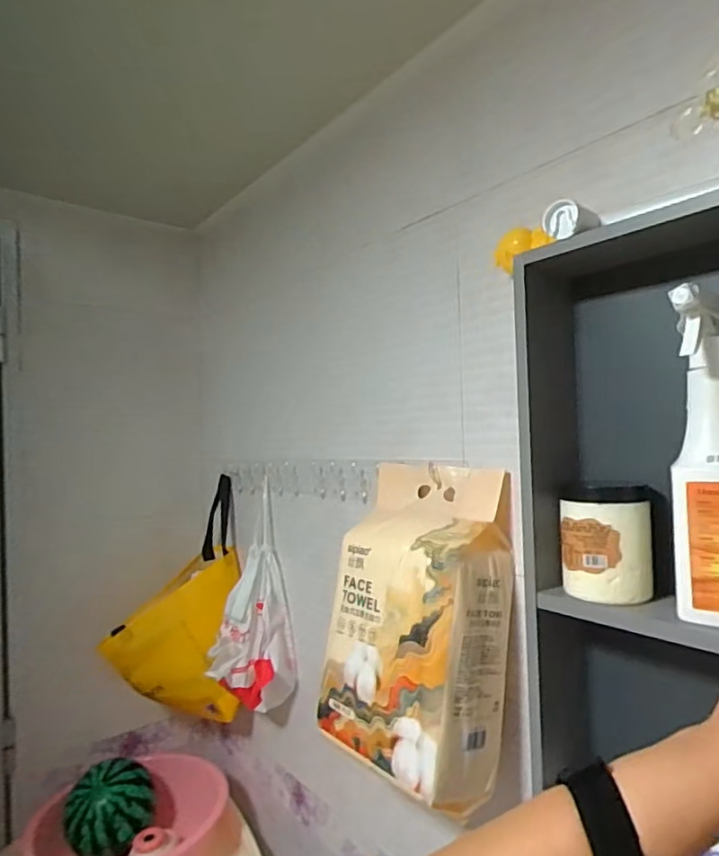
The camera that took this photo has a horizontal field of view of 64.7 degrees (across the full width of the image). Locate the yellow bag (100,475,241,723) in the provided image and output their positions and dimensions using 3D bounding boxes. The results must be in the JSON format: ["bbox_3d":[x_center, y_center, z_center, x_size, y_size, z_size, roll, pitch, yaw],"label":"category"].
[{"bbox_3d":[-0.354,0.346,1.078,0.234,0.399,0.198,-1,-2,-7],"label":"yellow bag"}]

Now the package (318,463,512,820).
[{"bbox_3d":[0.064,0.218,0.671,0.137,0.315,0.199,0,-2,-40],"label":"package"}]

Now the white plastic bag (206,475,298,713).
[{"bbox_3d":[-0.173,0.316,0.999,0.102,0.335,0.121,-2,-2,26],"label":"white plastic bag"}]

